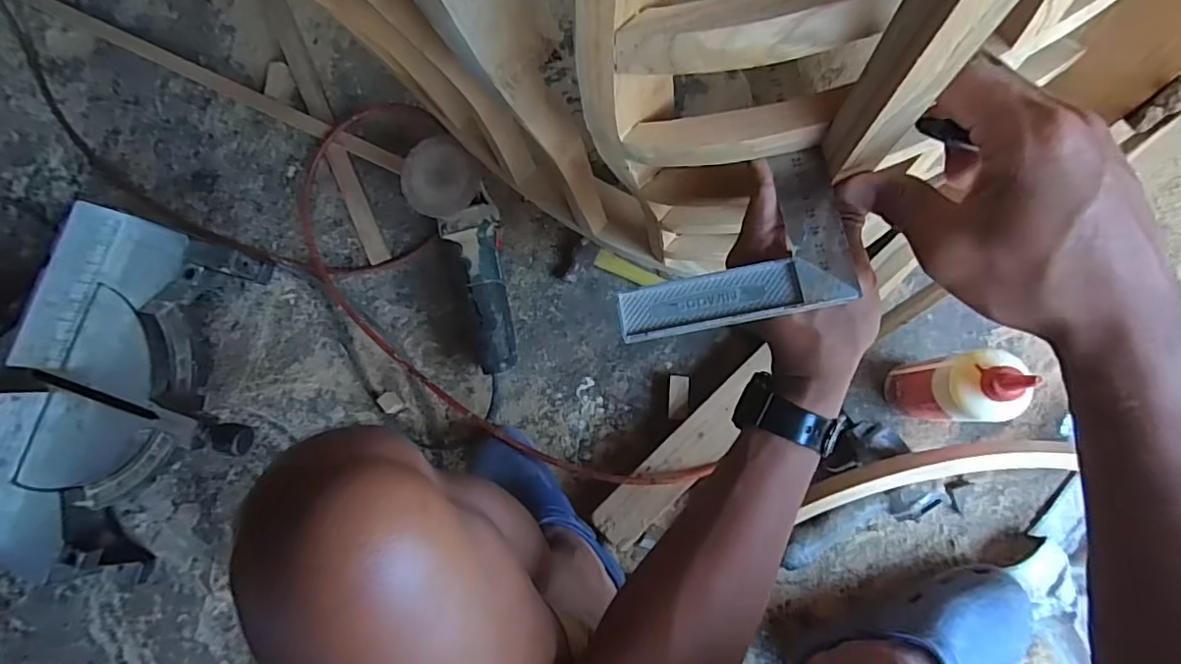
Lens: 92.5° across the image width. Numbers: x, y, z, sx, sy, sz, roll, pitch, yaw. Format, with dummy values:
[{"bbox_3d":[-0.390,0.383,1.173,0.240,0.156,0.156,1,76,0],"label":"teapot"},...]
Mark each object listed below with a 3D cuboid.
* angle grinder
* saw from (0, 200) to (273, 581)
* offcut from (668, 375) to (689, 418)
[{"bbox_3d":[-0.148,-0.093,0.716,0.088,0.078,0.287,-16,97,4],"label":"angle grinder"},{"bbox_3d":[-0.692,0.074,0.579,0.395,0.444,0.468,8,84,6],"label":"saw"},{"bbox_3d":[0.110,0.081,0.706,0.025,0.019,0.052,2,83,6],"label":"offcut"}]

